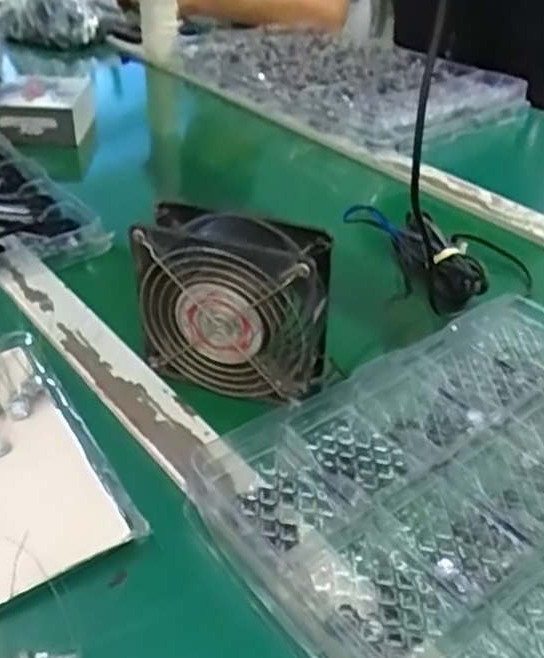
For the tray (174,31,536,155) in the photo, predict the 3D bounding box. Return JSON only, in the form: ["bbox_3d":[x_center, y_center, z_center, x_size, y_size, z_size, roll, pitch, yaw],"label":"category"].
[{"bbox_3d":[0.093,-0.389,1.055,0.313,0.040,0.529,-23,42,-31],"label":"tray"}]

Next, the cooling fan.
[{"bbox_3d":[-0.025,-0.013,0.451,0.117,0.118,0.043,14,37,16],"label":"cooling fan"}]

